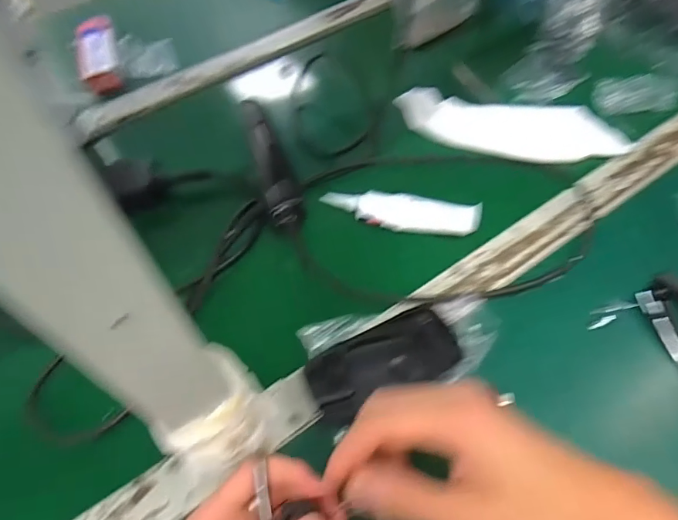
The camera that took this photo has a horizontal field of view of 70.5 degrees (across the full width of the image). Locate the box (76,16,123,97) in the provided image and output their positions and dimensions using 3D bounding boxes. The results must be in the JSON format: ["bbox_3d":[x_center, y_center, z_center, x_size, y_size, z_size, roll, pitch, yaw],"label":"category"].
[{"bbox_3d":[-0.317,-0.274,0.630,0.047,0.024,0.129,-15,68,-6],"label":"box"}]

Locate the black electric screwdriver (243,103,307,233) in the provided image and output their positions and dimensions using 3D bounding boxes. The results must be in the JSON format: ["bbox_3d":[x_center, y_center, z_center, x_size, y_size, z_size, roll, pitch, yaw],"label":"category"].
[{"bbox_3d":[-0.065,-0.095,0.480,0.033,0.045,0.167,-15,54,-6],"label":"black electric screwdriver"}]

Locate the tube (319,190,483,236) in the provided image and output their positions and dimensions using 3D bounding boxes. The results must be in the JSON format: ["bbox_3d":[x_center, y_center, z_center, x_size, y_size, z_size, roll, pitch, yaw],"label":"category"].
[{"bbox_3d":[0.059,-0.047,0.455,0.143,0.017,0.038,10,55,12],"label":"tube"}]

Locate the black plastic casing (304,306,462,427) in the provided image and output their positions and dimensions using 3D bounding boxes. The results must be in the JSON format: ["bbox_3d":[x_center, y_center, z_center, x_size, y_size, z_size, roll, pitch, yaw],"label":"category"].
[{"bbox_3d":[0.034,0.075,0.358,0.116,0.009,0.053,-21,65,-18],"label":"black plastic casing"}]

